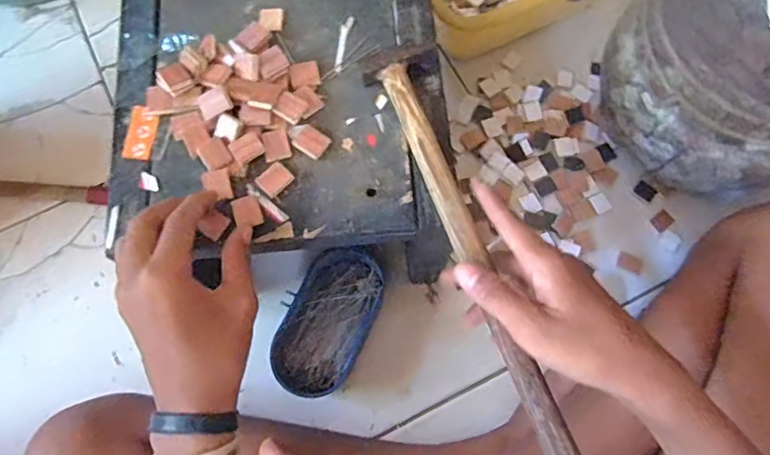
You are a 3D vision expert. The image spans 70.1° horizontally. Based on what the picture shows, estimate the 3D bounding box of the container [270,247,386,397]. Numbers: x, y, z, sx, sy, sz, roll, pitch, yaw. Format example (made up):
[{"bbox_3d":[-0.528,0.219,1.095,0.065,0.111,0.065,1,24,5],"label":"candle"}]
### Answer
[{"bbox_3d":[-0.058,0.096,0.576,0.080,0.041,0.153,24,75,9],"label":"container"}]

